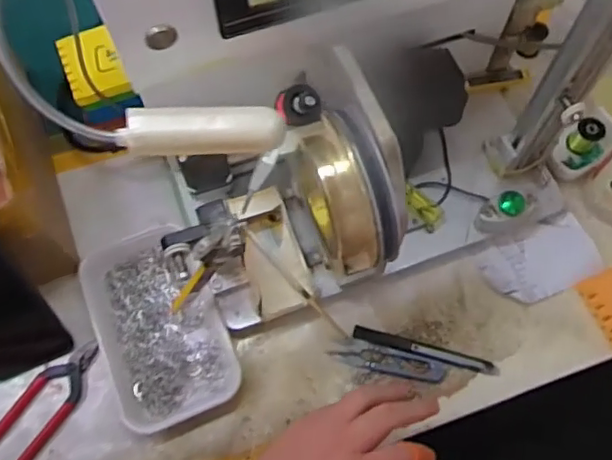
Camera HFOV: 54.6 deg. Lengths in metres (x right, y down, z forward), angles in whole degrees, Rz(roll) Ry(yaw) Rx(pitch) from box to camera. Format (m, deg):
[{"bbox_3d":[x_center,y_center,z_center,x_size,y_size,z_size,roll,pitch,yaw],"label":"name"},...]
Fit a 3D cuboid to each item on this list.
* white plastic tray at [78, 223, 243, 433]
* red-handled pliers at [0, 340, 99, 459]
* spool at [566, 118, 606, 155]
[{"bbox_3d":[-0.133,0.084,0.536,0.106,0.027,0.175,-22,69,-9],"label":"white plastic tray"},{"bbox_3d":[-0.233,0.159,0.513,0.046,0.009,0.144,32,70,13],"label":"red-handled pliers"},{"bbox_3d":[0.280,-0.094,0.596,0.027,0.030,0.025,0,67,0],"label":"spool"}]

